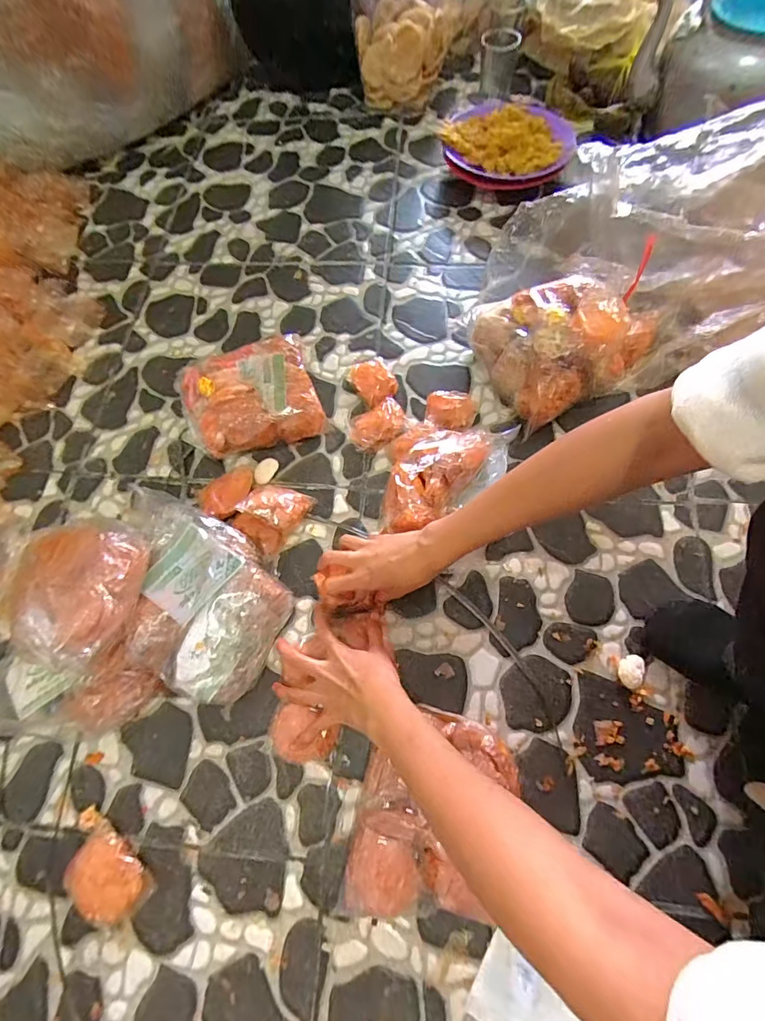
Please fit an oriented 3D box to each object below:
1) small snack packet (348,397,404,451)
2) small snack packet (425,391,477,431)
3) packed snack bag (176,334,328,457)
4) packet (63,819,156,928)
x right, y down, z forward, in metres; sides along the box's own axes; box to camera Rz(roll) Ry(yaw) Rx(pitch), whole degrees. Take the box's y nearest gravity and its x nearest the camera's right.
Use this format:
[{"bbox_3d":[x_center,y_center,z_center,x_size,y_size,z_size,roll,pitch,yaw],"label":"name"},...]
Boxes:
[{"bbox_3d":[-0.007,-0.114,0.615,0.078,0.024,0.052,-33,69,-9],"label":"small snack packet"},{"bbox_3d":[0.092,-0.134,0.617,0.066,0.024,0.054,7,68,7],"label":"small snack packet"},{"bbox_3d":[-0.179,-0.156,0.623,0.172,0.053,0.139,-16,67,-2],"label":"packed snack bag"},{"bbox_3d":[-0.270,0.358,0.442,0.084,0.014,0.059,33,74,16],"label":"packet"}]

